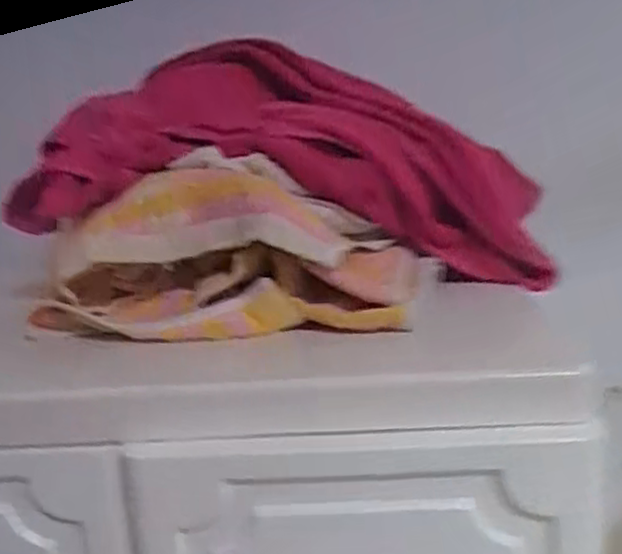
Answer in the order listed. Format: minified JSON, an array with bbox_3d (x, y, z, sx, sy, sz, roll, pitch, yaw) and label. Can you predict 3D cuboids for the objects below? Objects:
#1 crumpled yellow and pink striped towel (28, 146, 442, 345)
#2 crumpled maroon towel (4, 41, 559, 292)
[{"bbox_3d":[-0.056,-0.022,0.486,0.267,0.098,0.108,-3,11,8],"label":"crumpled yellow and pink striped towel"},{"bbox_3d":[-0.012,-0.096,0.557,0.394,0.165,0.155,10,12,1],"label":"crumpled maroon towel"}]

